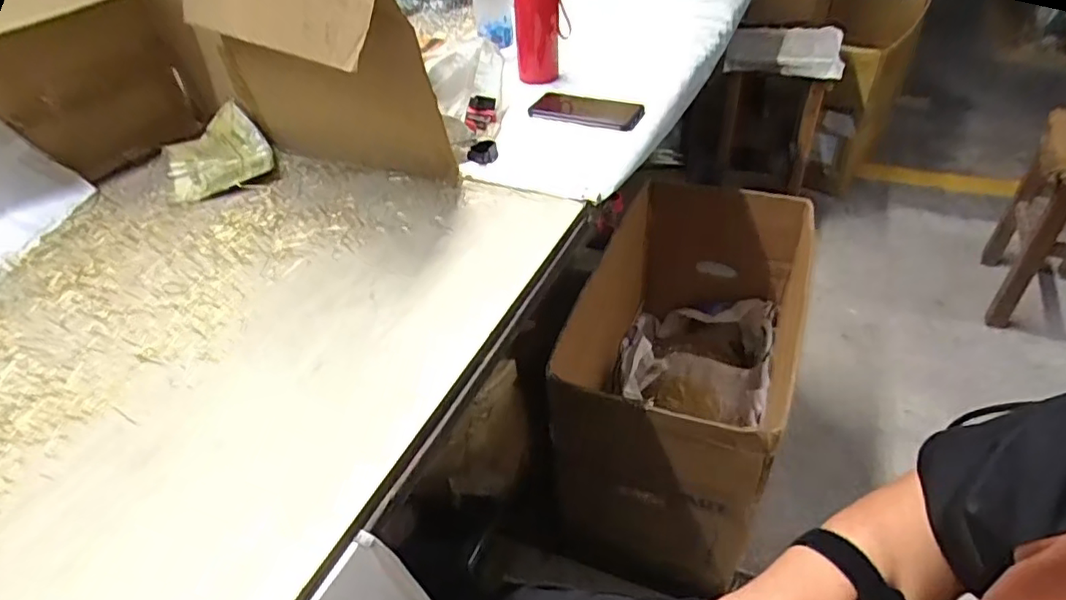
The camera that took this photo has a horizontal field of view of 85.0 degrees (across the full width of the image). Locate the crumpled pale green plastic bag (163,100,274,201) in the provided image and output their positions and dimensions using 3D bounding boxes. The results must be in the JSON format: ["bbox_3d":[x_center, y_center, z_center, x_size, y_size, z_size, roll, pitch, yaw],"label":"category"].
[{"bbox_3d":[-0.446,-0.208,0.815,0.137,0.040,0.199,-25,45,-22],"label":"crumpled pale green plastic bag"}]

